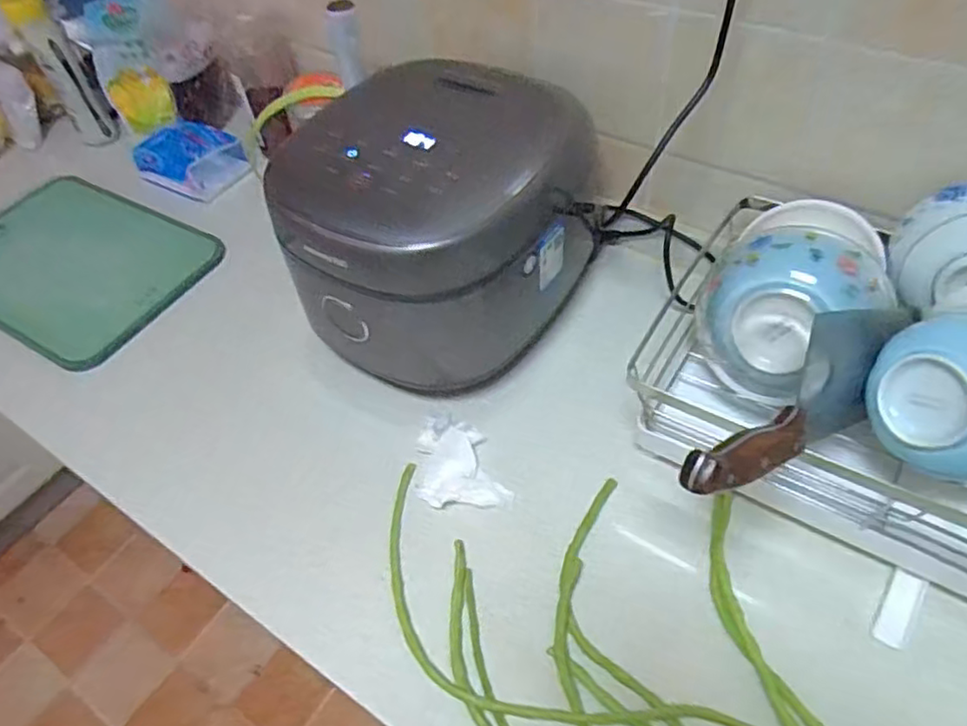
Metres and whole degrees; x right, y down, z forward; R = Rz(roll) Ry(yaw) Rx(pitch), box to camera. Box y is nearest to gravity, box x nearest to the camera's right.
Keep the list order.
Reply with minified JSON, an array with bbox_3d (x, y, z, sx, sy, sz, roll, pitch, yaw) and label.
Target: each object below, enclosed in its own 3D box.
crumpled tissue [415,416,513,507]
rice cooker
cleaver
[{"bbox_3d":[-0.021,0.092,0.634,0.084,0.020,0.095,-4,52,2],"label":"crumpled tissue"},{"bbox_3d":[-0.038,-0.132,0.649,0.220,0.207,0.268,20,56,19],"label":"rice cooker"},{"bbox_3d":[0.232,0.014,0.455,0.288,0.089,0.015,-11,14,-38],"label":"cleaver"}]

